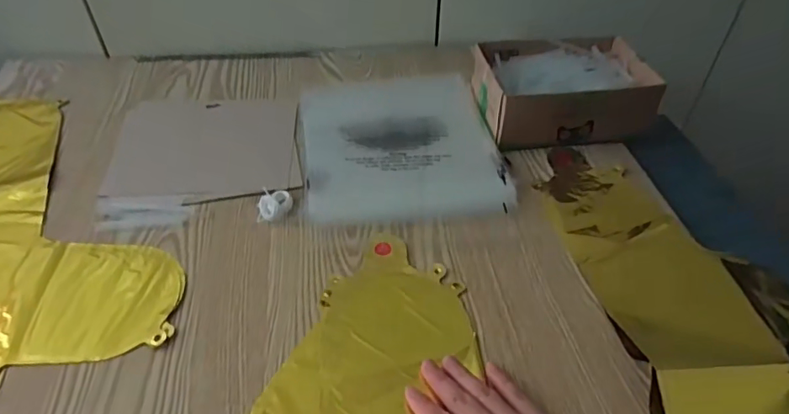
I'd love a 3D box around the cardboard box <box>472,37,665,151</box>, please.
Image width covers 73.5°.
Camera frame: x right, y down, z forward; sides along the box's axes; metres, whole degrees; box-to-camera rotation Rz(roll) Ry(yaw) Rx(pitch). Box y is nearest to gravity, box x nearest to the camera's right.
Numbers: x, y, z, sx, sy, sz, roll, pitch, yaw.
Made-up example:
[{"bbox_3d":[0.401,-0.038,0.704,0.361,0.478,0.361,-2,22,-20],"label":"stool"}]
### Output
[{"bbox_3d":[0.195,-0.136,0.619,0.189,0.064,0.139,-4,44,-6],"label":"cardboard box"}]

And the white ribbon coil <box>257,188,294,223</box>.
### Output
[{"bbox_3d":[-0.118,-0.004,0.519,0.030,0.016,0.037,0,43,-2],"label":"white ribbon coil"}]

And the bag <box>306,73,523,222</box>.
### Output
[{"bbox_3d":[0.003,-0.074,0.597,0.207,0.018,0.240,-6,44,-8],"label":"bag"}]

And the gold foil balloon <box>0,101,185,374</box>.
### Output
[{"bbox_3d":[-0.358,0.003,0.519,0.234,0.007,0.404,-16,46,-18],"label":"gold foil balloon"}]

